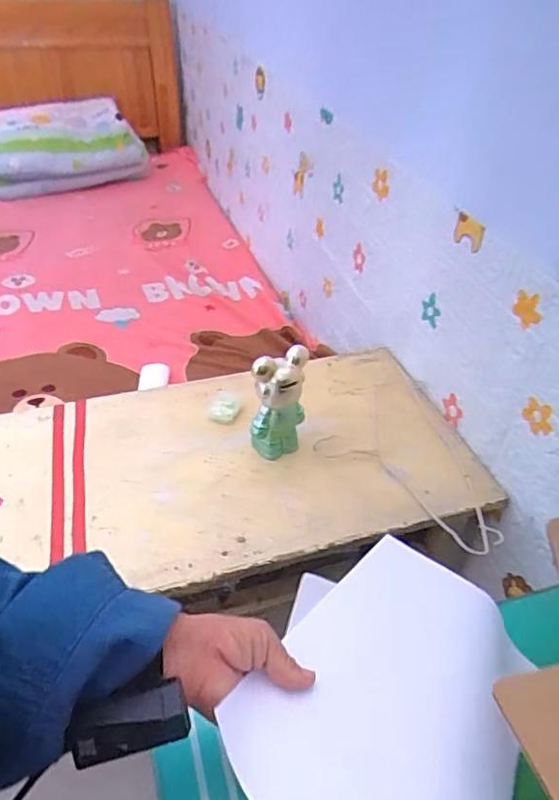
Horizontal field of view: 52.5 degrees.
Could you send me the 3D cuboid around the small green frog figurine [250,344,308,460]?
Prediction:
[{"bbox_3d":[-0.002,0.006,0.839,0.072,0.169,0.070,9,40,8],"label":"small green frog figurine"}]

